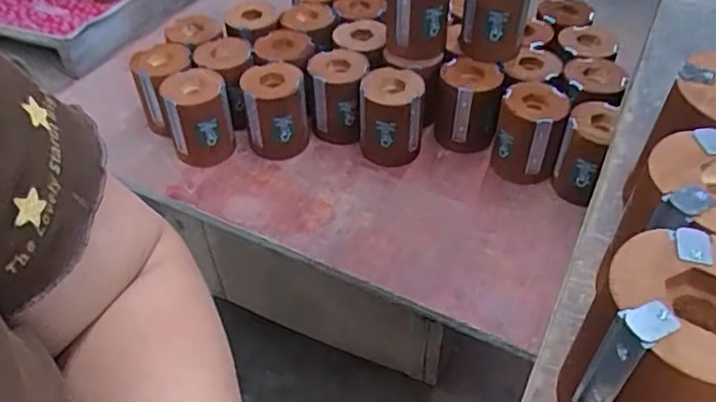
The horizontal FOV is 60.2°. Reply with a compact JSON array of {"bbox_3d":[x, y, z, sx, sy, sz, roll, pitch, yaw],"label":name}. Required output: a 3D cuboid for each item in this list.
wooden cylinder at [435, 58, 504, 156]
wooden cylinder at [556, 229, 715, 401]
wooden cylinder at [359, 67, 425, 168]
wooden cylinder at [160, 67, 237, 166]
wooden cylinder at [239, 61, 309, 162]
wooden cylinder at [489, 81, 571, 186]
[{"bbox_3d":[0.144,-0.126,0.819,0.081,0.098,0.080,3,46,7],"label":"wooden cylinder"},{"bbox_3d":[0.149,0.075,0.294,0.086,0.096,0.078,-31,52,-24],"label":"wooden cylinder"},{"bbox_3d":[0.043,-0.106,0.795,0.078,0.099,0.079,3,46,7],"label":"wooden cylinder"},{"bbox_3d":[-0.199,-0.100,0.784,0.077,0.111,0.068,-15,47,-10],"label":"wooden cylinder"},{"bbox_3d":[-0.106,-0.114,0.808,0.080,0.103,0.083,-7,46,-3],"label":"wooden cylinder"},{"bbox_3d":[0.215,-0.092,0.774,0.078,0.105,0.082,10,48,13],"label":"wooden cylinder"}]

